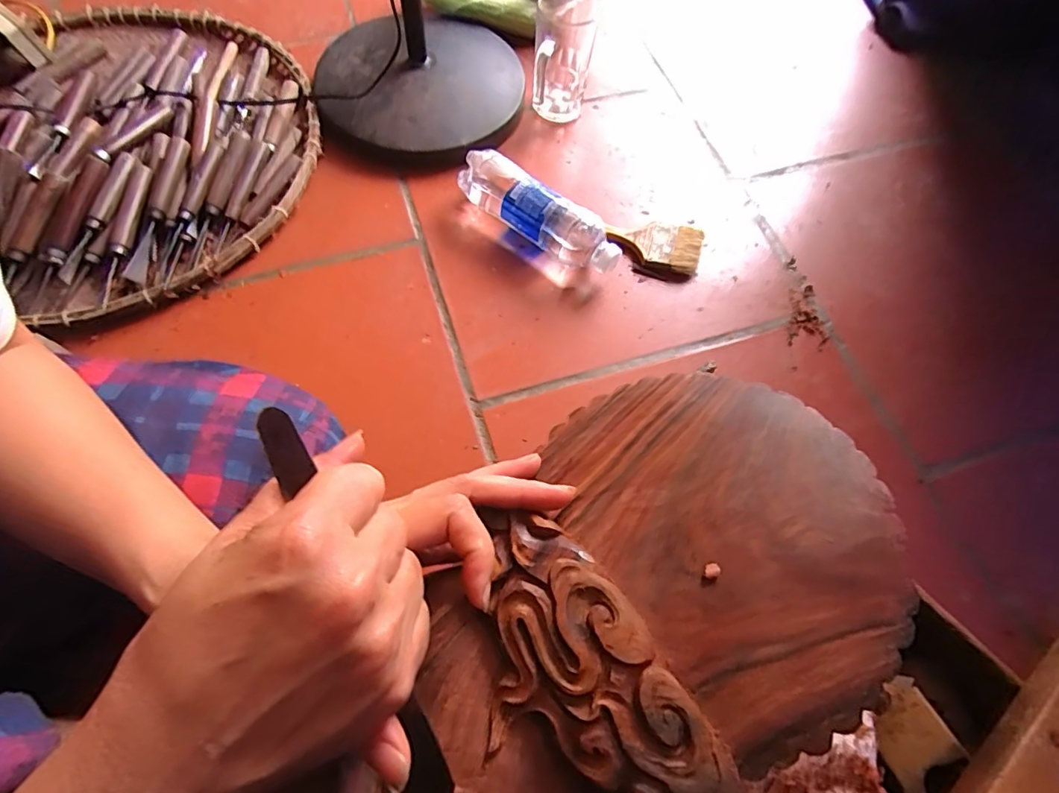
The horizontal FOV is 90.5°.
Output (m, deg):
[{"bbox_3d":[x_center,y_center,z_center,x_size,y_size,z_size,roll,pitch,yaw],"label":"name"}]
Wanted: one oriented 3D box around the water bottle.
[{"bbox_3d":[0.011,-0.205,0.600,0.210,0.063,0.057,34,67,13],"label":"water bottle"}]

